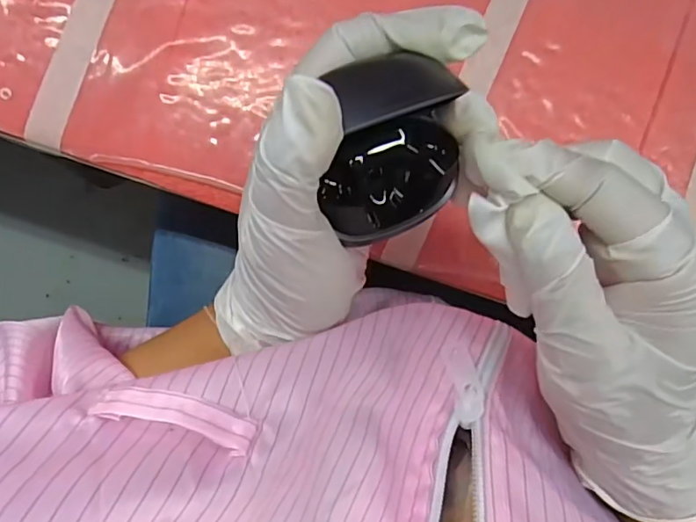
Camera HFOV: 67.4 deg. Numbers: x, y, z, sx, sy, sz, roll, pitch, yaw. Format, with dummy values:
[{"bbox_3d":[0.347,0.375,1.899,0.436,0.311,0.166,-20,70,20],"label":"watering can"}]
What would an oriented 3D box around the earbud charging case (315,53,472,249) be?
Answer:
[{"bbox_3d":[0.015,-0.037,0.180,0.048,0.023,0.055,-8,94,-2],"label":"earbud charging case"}]

